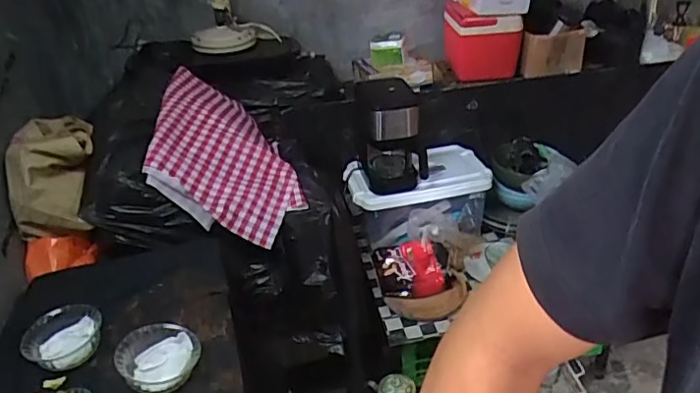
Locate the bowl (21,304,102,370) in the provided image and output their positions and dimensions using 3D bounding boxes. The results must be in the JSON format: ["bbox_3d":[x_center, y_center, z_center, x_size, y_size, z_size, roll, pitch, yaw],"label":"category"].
[{"bbox_3d":[-0.425,0.213,0.816,0.102,0.054,0.083,-16,33,-19],"label":"bowl"}]

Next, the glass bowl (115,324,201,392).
[{"bbox_3d":[-0.267,0.230,0.770,0.106,0.057,0.091,-12,31,-12],"label":"glass bowl"}]

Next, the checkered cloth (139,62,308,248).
[{"bbox_3d":[-0.266,-0.107,1.208,0.318,0.088,0.463,23,37,-23],"label":"checkered cloth"}]

